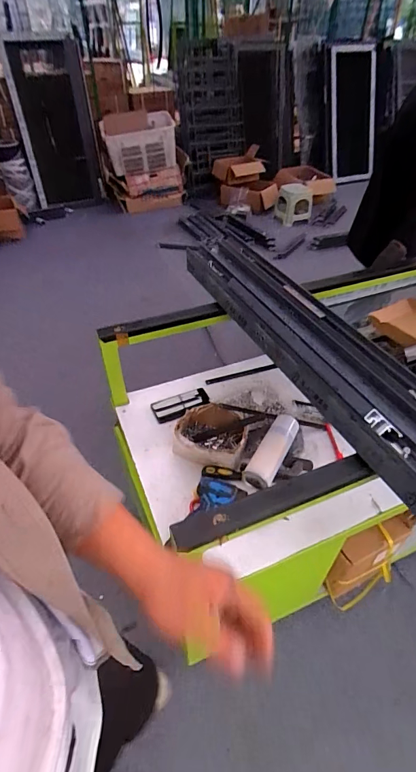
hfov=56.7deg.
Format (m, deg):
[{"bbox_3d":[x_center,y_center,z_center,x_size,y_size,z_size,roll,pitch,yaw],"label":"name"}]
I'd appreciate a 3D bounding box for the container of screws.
[{"bbox_3d":[0.013,0.129,0.987,0.179,0.082,0.152,20,50,18],"label":"container of screws"}]

